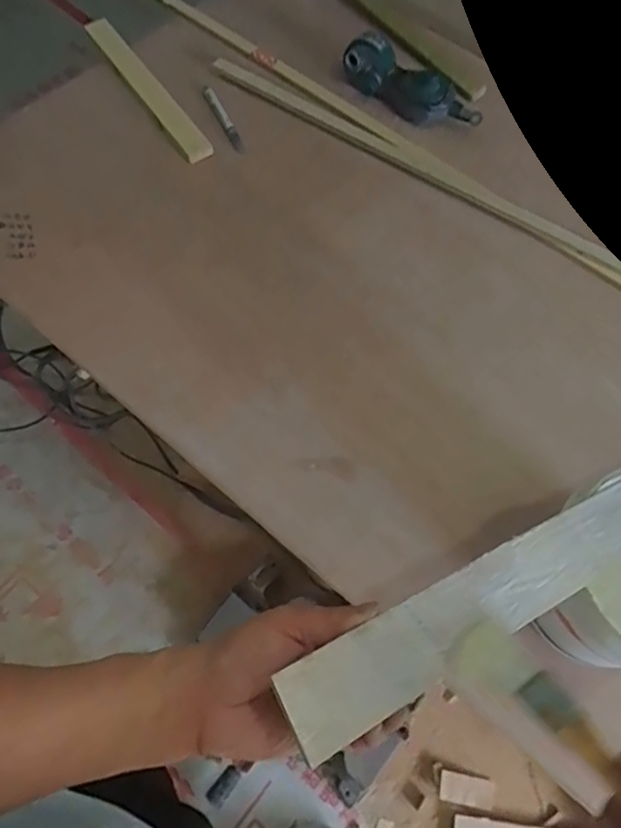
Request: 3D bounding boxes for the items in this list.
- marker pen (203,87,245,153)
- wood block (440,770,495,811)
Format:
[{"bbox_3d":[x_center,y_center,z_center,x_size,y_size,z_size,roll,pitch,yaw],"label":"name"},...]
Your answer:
[{"bbox_3d":[-0.124,-0.425,0.841,0.018,0.011,0.126,-25,68,-13],"label":"marker pen"},{"bbox_3d":[0.311,0.745,1.162,0.102,0.012,0.053,10,65,3],"label":"wood block"}]

